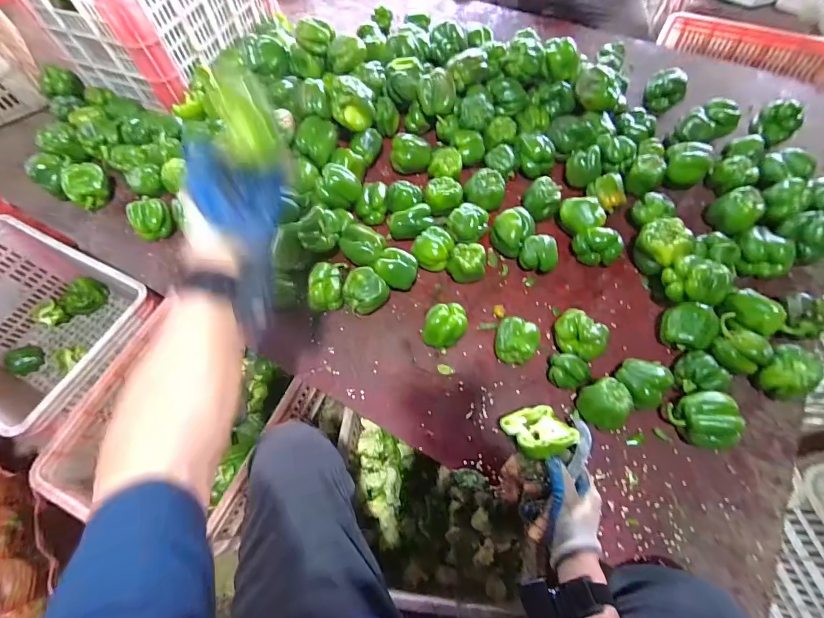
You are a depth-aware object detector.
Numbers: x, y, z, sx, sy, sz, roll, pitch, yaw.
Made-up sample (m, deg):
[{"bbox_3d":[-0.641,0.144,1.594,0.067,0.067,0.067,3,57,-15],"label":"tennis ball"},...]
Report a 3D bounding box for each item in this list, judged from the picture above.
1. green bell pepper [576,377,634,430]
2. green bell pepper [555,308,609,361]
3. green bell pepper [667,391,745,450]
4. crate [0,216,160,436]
[{"bbox_3d":[0.309,0.150,0.609,0.062,0.059,0.071,-24,64,-10],"label":"green bell pepper"},{"bbox_3d":[0.289,0.045,0.666,0.070,0.062,0.088,-37,67,-15],"label":"green bell pepper"},{"bbox_3d":[0.455,0.175,0.597,0.079,0.078,0.084,-1,63,2],"label":"green bell pepper"},{"bbox_3d":[-0.867,0.071,0.957,0.509,0.296,0.373,22,66,13],"label":"crate"}]

